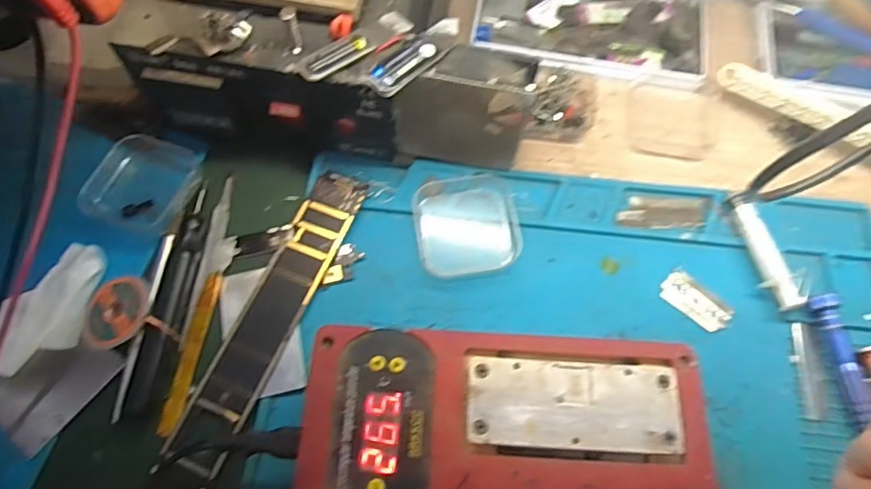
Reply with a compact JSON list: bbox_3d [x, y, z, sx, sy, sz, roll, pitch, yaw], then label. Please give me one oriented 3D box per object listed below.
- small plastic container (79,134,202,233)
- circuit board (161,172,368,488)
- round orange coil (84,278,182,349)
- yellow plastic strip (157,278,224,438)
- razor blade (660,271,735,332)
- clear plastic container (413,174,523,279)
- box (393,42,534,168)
[{"bbox_3d":[-0.189,-0.039,0.369,0.063,0.019,0.059,13,67,5],"label":"small plastic container"},{"bbox_3d":[-0.098,0.039,0.335,0.034,0.011,0.194,20,70,12],"label":"circuit board"},{"bbox_3d":[-0.176,0.039,0.329,0.053,0.013,0.042,4,66,1],"label":"round orange coil"},{"bbox_3d":[-0.143,0.062,0.331,0.011,0.004,0.094,8,67,3],"label":"yellow plastic strip"},{"bbox_3d":[0.162,0.035,0.348,0.043,0.004,0.021,41,72,16],"label":"razor blade"},{"bbox_3d":[0.019,-0.015,0.362,0.063,0.014,0.066,-10,67,-5],"label":"clear plastic container"},{"bbox_3d":[0.016,-0.081,0.351,0.082,0.085,0.025,3,66,1],"label":"box"}]

